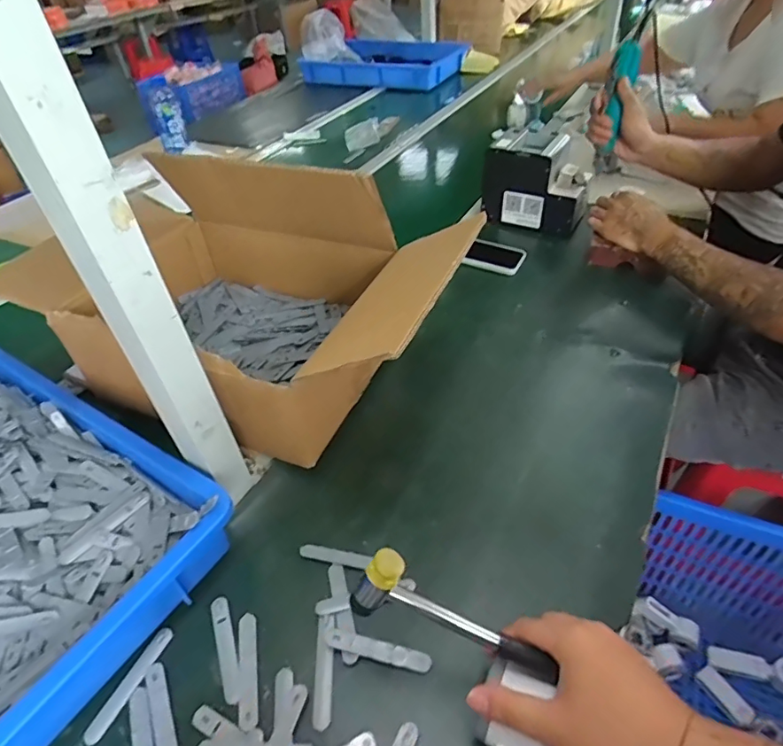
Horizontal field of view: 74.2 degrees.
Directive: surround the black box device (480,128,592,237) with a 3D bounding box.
[{"bbox_3d":[0.277,-0.369,1.007,0.188,0.150,0.142,21,48,25],"label":"black box device"}]

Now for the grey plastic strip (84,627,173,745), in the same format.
[{"bbox_3d":[-0.230,0.273,0.457,0.017,0.005,0.095,15,46,20],"label":"grey plastic strip"}]

